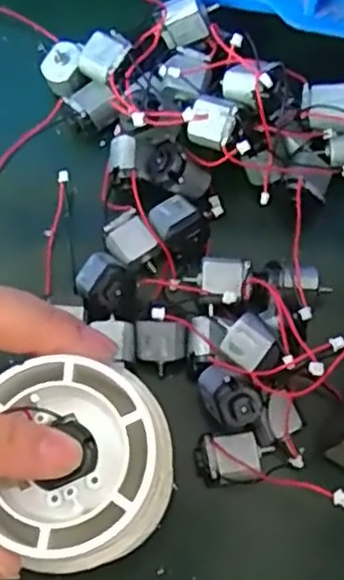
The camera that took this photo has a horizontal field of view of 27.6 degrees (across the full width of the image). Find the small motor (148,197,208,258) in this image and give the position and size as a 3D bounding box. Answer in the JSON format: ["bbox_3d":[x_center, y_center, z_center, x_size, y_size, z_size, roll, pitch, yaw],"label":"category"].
[{"bbox_3d":[0.003,-0.026,0.292,0.020,0.014,0.025,-32,71,-11],"label":"small motor"}]

